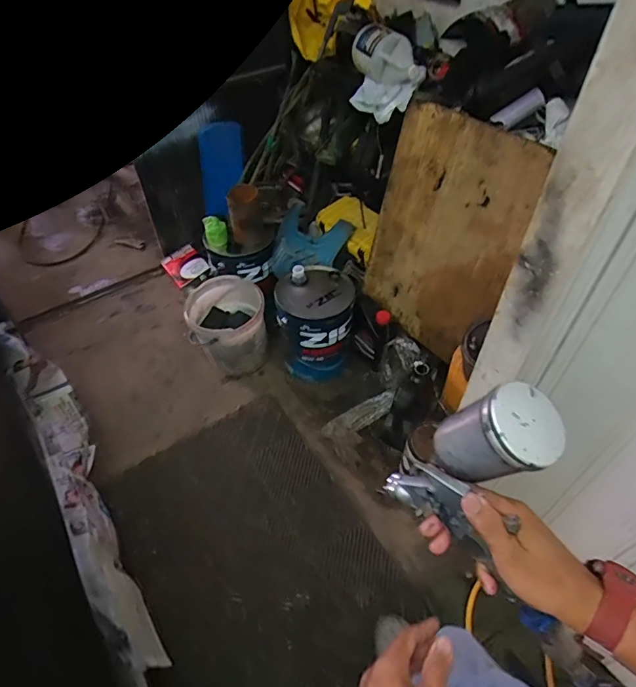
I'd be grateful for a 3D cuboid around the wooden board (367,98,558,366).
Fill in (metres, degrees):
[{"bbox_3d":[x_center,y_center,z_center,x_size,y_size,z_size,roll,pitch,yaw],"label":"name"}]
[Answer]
[{"bbox_3d":[0.396,-0.342,1.540,0.031,0.764,0.544,-23,53,-32],"label":"wooden board"}]

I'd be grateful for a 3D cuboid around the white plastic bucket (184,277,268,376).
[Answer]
[{"bbox_3d":[-0.354,-0.047,1.840,0.281,0.311,0.306,-1,49,1],"label":"white plastic bucket"}]

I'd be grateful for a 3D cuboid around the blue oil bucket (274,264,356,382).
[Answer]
[{"bbox_3d":[-0.005,-0.088,1.771,0.272,0.377,0.295,-1,49,1],"label":"blue oil bucket"}]

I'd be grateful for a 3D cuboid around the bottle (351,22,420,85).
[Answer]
[{"bbox_3d":[0.225,-0.942,1.496,0.107,0.137,0.278,-19,51,-15],"label":"bottle"}]

